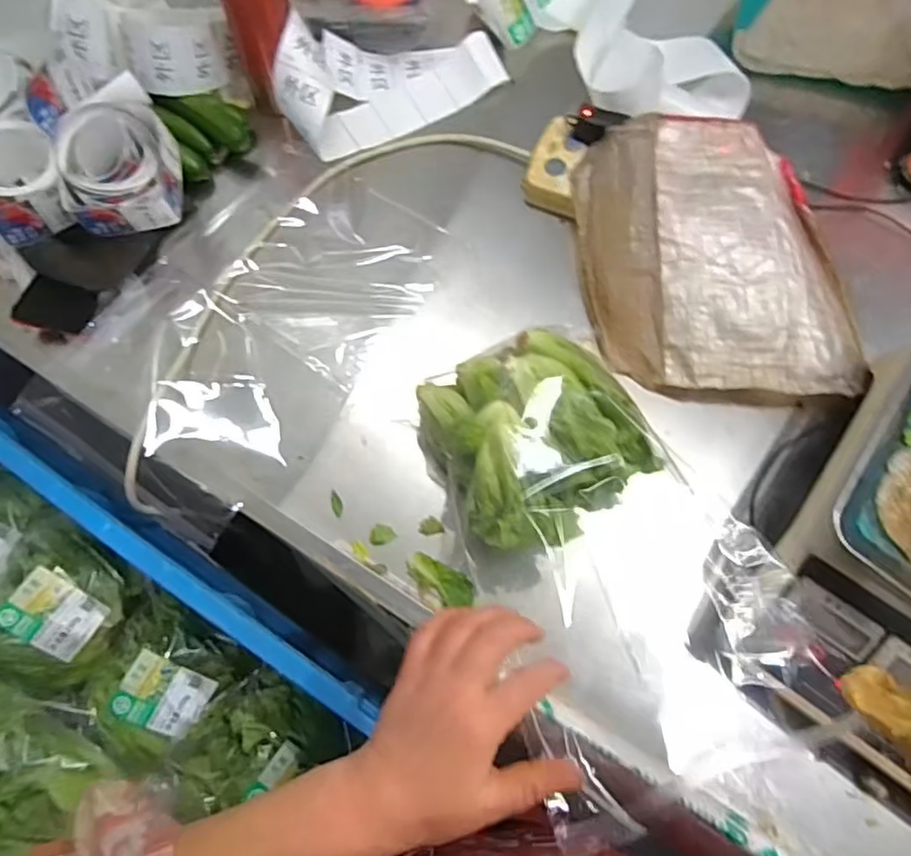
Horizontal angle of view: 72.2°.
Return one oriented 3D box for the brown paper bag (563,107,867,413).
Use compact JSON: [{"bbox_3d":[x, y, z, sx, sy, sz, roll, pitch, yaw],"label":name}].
[{"bbox_3d":[0.251,-0.160,0.606,0.245,0.073,0.279,-5,71,-2],"label":"brown paper bag"}]

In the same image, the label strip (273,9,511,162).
[{"bbox_3d":[-0.074,-0.390,0.686,0.252,0.090,0.119,-22,72,-22],"label":"label strip"}]

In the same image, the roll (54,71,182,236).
[{"bbox_3d":[-0.319,-0.256,0.613,0.088,0.093,0.127,-3,71,-1],"label":"roll"}]

